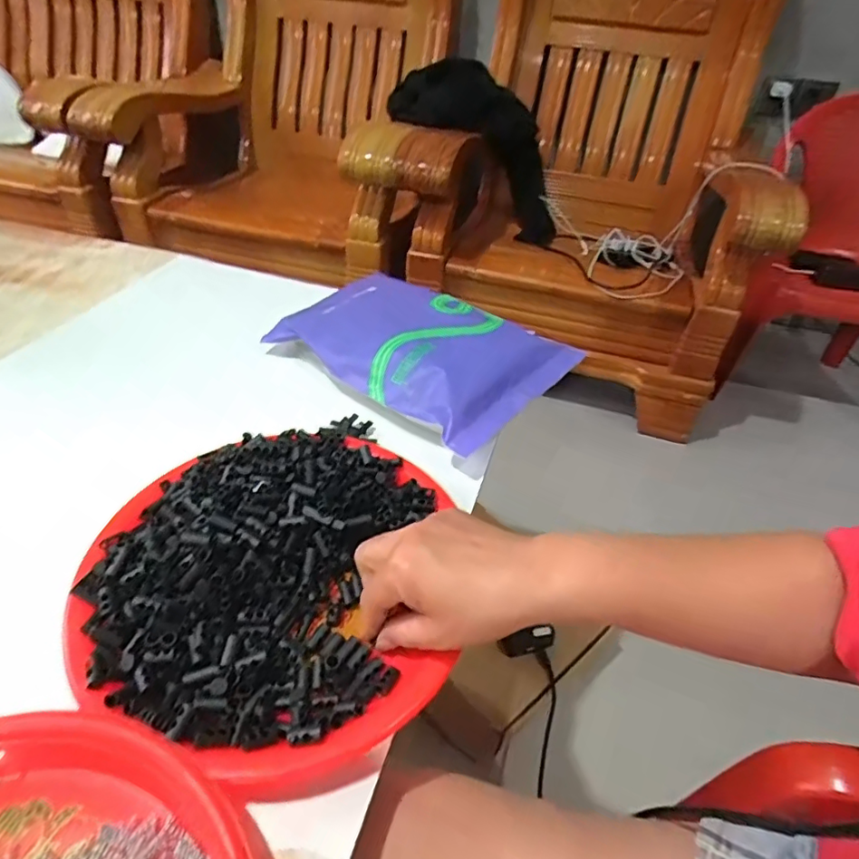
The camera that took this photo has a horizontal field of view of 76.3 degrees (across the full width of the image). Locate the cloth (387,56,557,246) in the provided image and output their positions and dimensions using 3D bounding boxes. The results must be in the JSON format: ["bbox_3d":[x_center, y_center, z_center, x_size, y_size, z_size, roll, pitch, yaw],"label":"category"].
[{"bbox_3d":[0.179,-0.801,1.565,0.578,0.269,0.205,38,36,-22],"label":"cloth"}]

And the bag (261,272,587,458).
[{"bbox_3d":[-0.009,-0.095,0.584,0.282,0.045,0.189,32,48,28],"label":"bag"}]

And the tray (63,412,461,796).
[{"bbox_3d":[-0.096,0.089,0.372,0.251,0.044,0.248,3,42,-2],"label":"tray"}]

